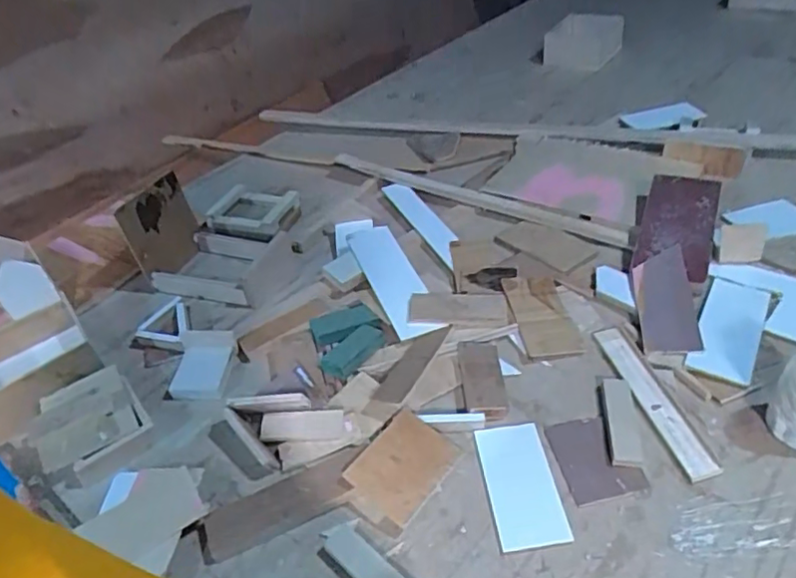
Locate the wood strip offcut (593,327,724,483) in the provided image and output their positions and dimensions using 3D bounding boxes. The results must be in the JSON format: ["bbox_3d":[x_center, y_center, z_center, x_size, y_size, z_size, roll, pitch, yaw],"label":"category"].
[{"bbox_3d":[0.270,0.113,0.639,0.041,0.006,0.201,-13,43,-7],"label":"wood strip offcut"}]

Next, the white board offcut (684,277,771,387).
[{"bbox_3d":[0.387,0.043,0.694,0.064,0.008,0.169,19,49,26],"label":"white board offcut"}]

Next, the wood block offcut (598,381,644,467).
[{"bbox_3d":[0.229,0.135,0.614,0.031,0.008,0.107,1,43,9],"label":"wood block offcut"}]

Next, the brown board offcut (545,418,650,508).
[{"bbox_3d":[0.196,0.165,0.594,0.070,0.005,0.095,-10,43,-4],"label":"brown board offcut"}]

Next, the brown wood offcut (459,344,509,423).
[{"bbox_3d":[0.096,0.100,0.673,0.046,0.016,0.108,-5,43,2],"label":"brown wood offcut"}]

